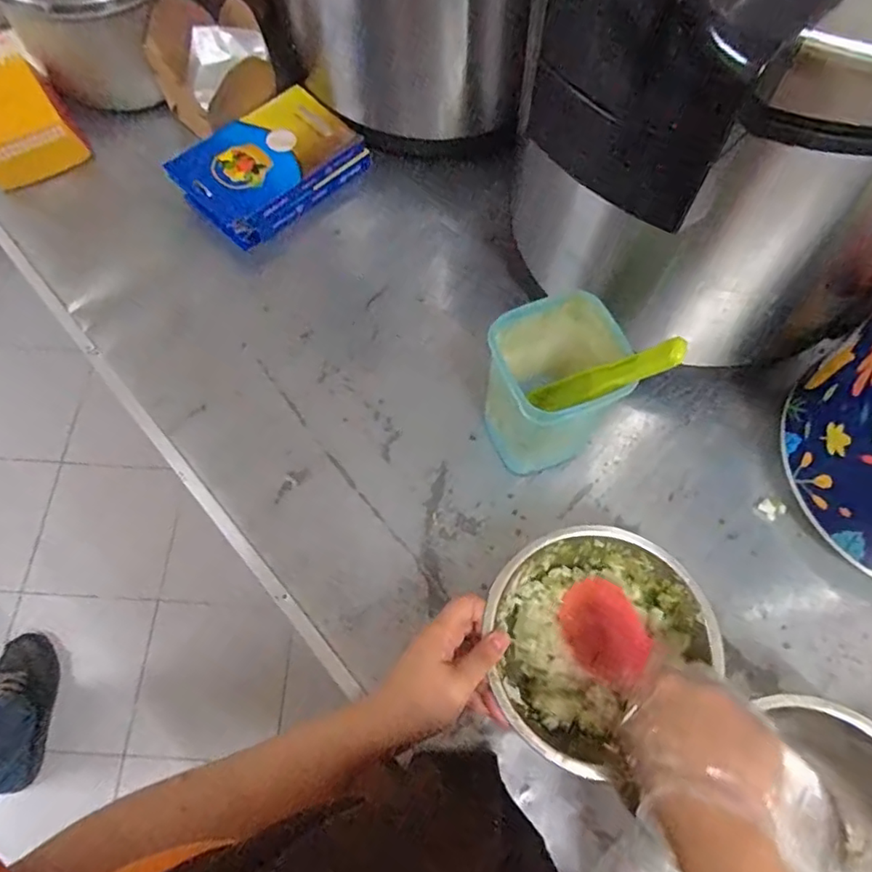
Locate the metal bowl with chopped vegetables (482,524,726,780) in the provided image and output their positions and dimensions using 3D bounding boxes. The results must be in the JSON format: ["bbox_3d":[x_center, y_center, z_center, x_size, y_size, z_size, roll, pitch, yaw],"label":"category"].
[{"bbox_3d":[0.118,0.158,0.456,0.168,0.069,0.151,-37,72,-13],"label":"metal bowl with chopped vegetables"}]

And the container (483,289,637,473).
[{"bbox_3d":[0.103,-0.039,0.503,0.108,0.147,0.101,-15,68,-5],"label":"container"}]

